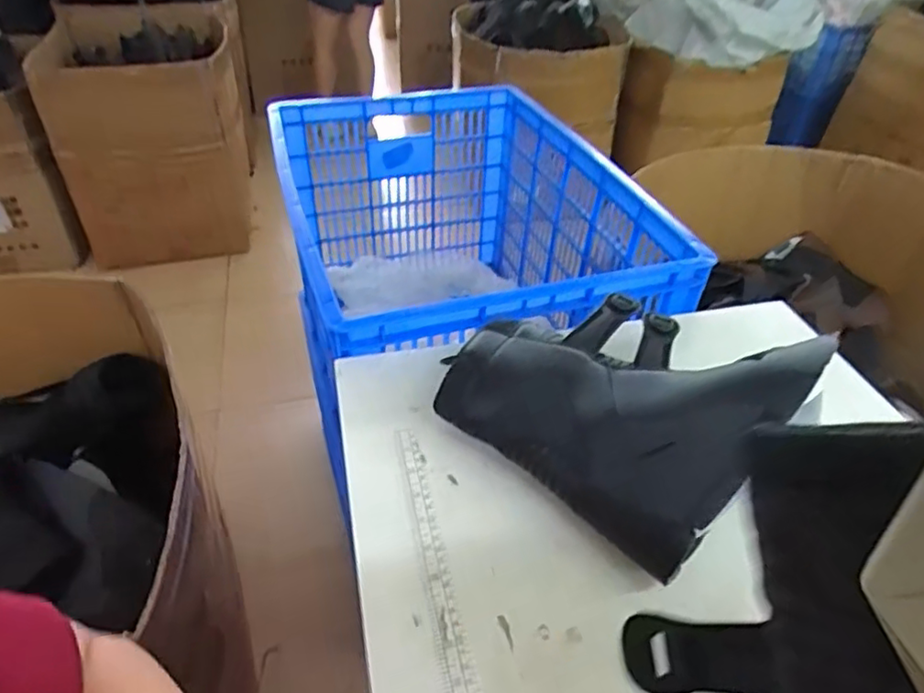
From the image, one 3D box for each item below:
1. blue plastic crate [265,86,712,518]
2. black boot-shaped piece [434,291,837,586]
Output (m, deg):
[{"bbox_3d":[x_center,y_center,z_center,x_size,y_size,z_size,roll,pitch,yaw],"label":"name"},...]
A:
[{"bbox_3d":[-0.014,-0.114,1.066,0.511,0.407,0.770,-10,42,-14],"label":"blue plastic crate"},{"bbox_3d":[0.137,0.025,0.541,0.259,0.107,0.215,32,49,30],"label":"black boot-shaped piece"}]

